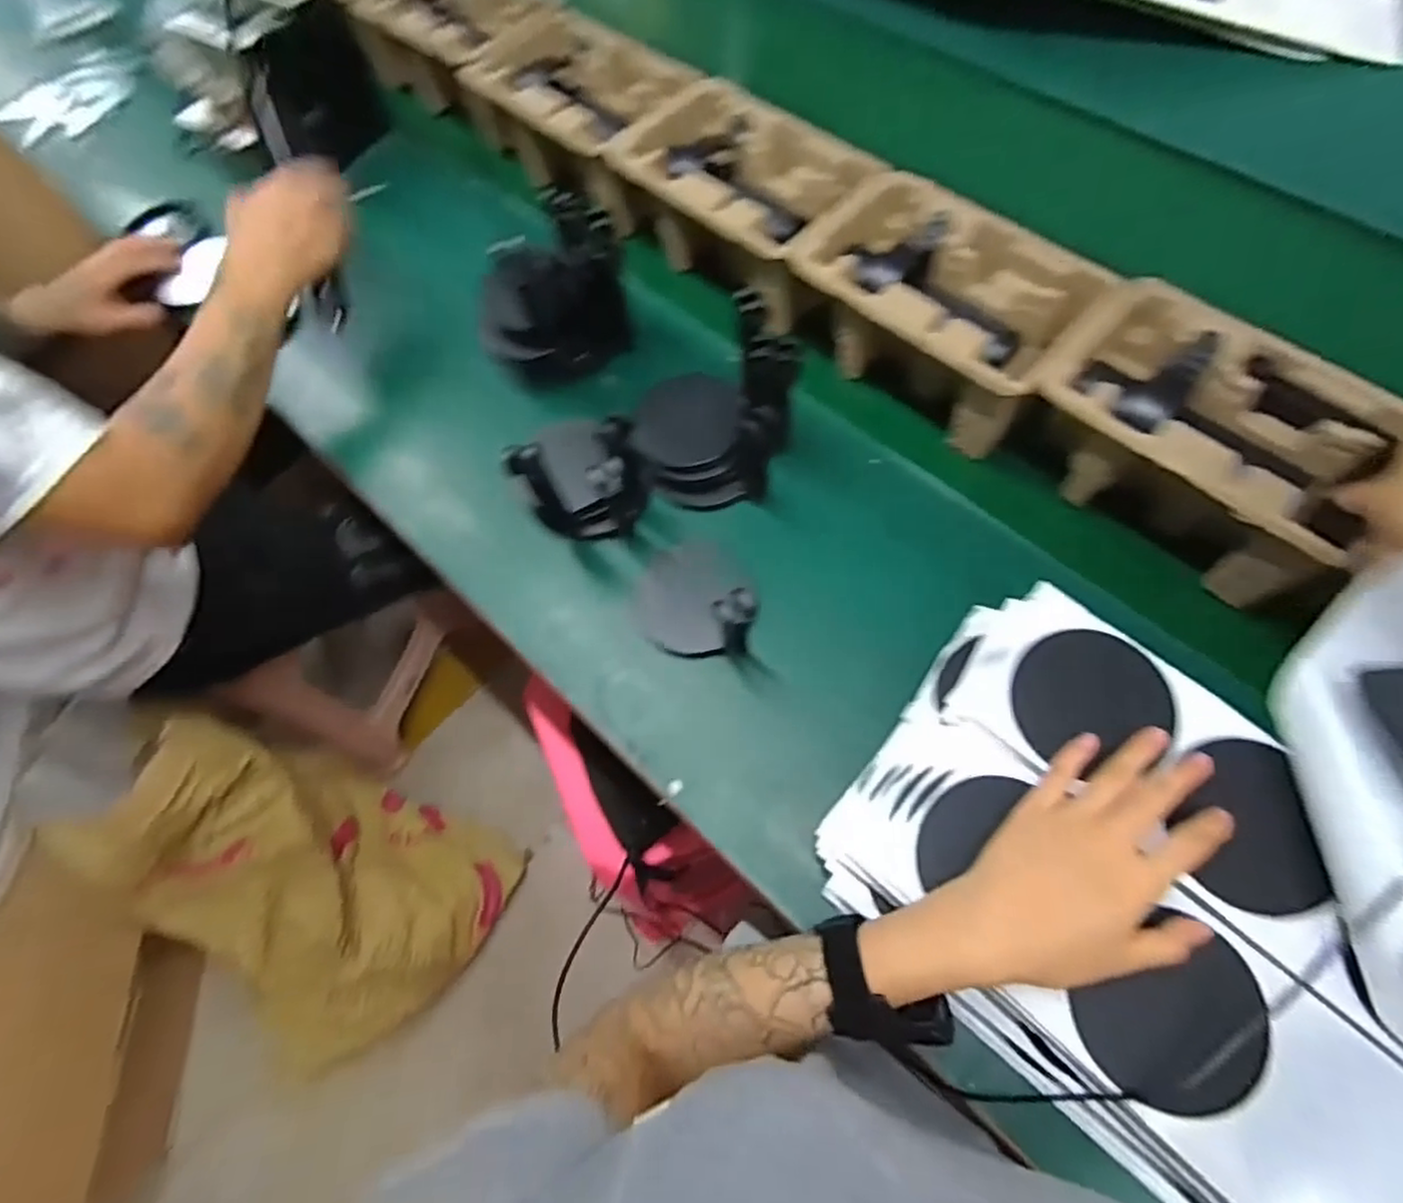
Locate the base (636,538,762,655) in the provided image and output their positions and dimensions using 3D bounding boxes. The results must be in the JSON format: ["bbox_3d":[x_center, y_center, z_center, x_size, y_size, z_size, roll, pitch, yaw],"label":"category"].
[{"bbox_3d":[-0.003,-0.004,0.567,0.098,0.027,0.094,16,68,12],"label":"base"}]

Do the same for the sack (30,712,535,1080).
[{"bbox_3d":[-0.536,0.431,0.918,0.318,0.530,0.381,21,69,14],"label":"sack"}]

